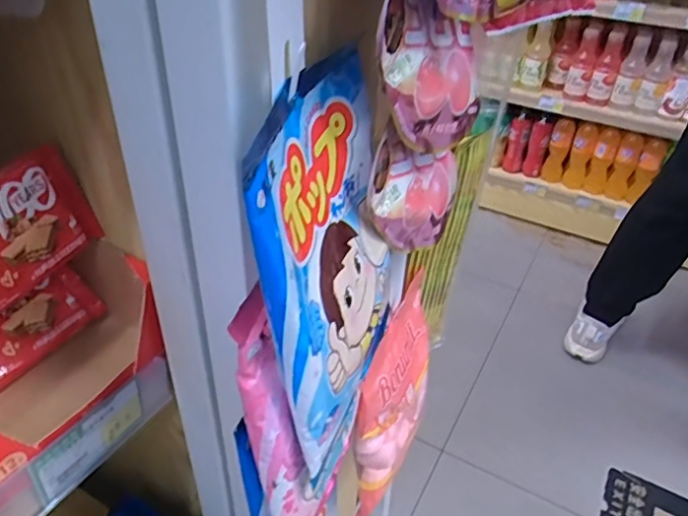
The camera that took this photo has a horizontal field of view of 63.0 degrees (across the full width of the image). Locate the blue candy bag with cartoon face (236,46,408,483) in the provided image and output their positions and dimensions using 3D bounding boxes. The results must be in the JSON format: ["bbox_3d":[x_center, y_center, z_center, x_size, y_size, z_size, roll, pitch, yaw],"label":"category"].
[{"bbox_3d":[-0.004,-0.003,0.283,0.047,0.157,0.151,15,38,15],"label":"blue candy bag with cartoon face"}]

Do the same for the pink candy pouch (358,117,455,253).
[{"bbox_3d":[0.046,-0.039,0.353,0.018,0.066,0.120,11,5,33],"label":"pink candy pouch"}]

